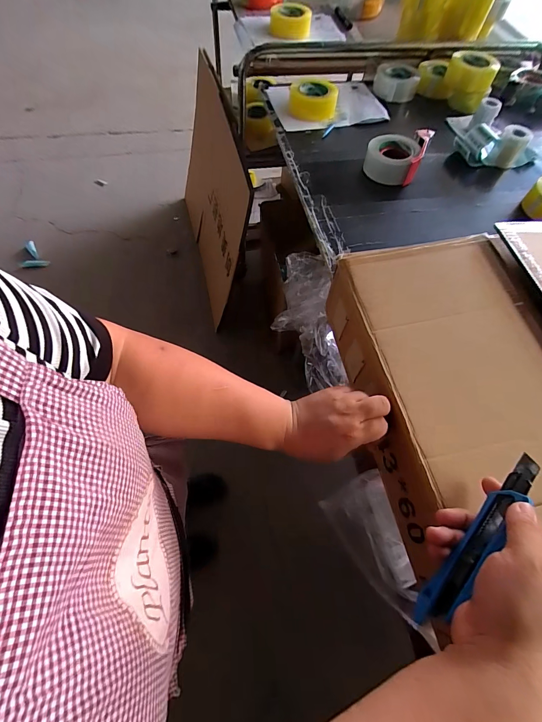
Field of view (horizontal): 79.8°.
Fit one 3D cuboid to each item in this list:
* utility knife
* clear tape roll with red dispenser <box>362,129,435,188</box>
[{"bbox_3d":[0.182,0.154,0.280,0.016,0.025,0.171,40,80,15],"label":"utility knife"},{"bbox_3d":[0.297,-0.493,0.772,0.123,0.061,0.160,27,65,10],"label":"clear tape roll with red dispenser"}]

